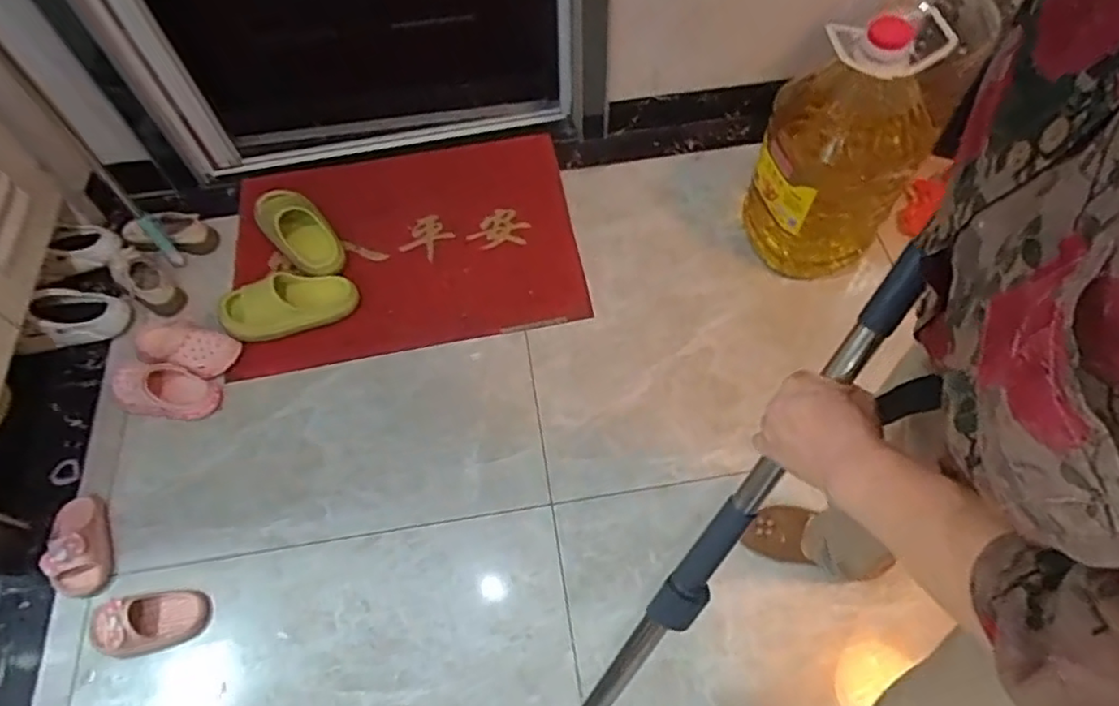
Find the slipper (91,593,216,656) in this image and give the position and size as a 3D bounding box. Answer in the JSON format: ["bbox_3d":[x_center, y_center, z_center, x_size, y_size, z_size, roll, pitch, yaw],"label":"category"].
[{"bbox_3d":[-0.655,0.422,1.011,0.169,0.069,0.085,-13,61,-7],"label":"slipper"}]

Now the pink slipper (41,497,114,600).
[{"bbox_3d":[-0.804,0.319,1.074,0.093,0.053,0.173,-16,62,-8],"label":"pink slipper"}]

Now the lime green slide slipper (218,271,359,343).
[{"bbox_3d":[-0.553,-0.102,1.318,0.260,0.065,0.126,-24,63,-12],"label":"lime green slide slipper"}]

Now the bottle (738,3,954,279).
[{"bbox_3d":[0.519,-0.365,1.204,0.246,0.503,0.196,4,61,4],"label":"bottle"}]

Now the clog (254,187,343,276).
[{"bbox_3d":[-0.572,-0.268,1.410,0.254,0.076,0.132,38,68,19],"label":"clog"}]

